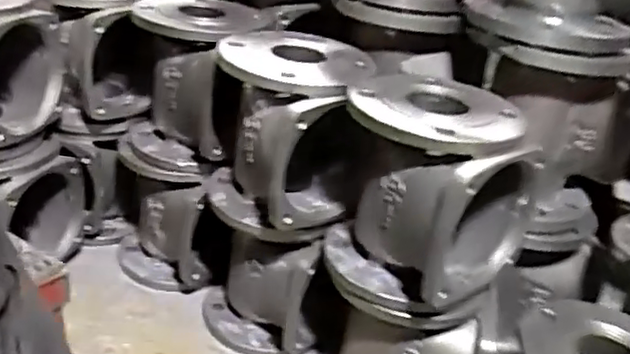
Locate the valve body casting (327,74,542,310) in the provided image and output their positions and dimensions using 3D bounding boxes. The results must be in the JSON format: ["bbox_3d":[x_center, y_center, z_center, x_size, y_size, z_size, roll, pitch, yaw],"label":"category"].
[{"bbox_3d":[0.119,0.015,0.713,0.177,0.198,0.158,29,33,35],"label":"valve body casting"}]

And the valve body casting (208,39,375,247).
[{"bbox_3d":[-0.032,-0.041,0.790,0.174,0.203,0.188,5,27,-6],"label":"valve body casting"}]

